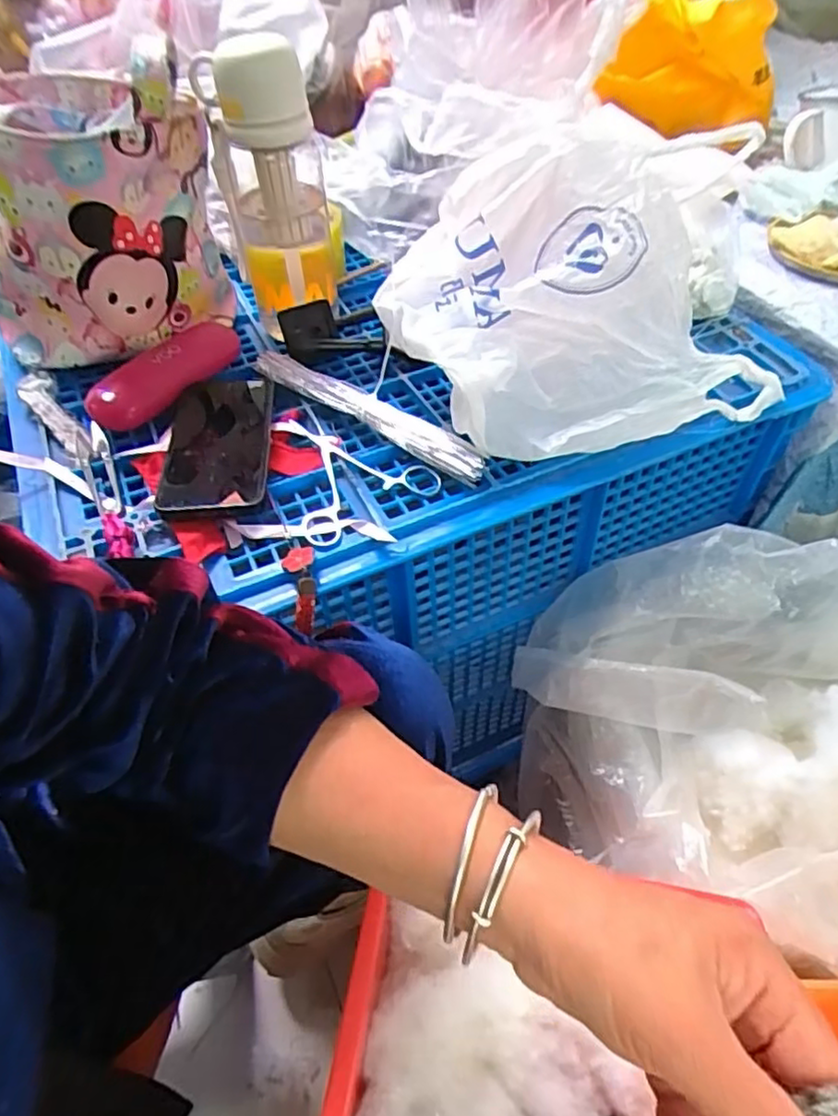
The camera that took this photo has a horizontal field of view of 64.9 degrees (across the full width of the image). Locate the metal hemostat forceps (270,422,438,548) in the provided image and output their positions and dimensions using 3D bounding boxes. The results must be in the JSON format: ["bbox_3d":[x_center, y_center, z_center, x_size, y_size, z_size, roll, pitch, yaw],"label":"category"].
[{"bbox_3d":[-0.063,-0.075,0.528,0.111,0.015,0.134,-28,55,-19],"label":"metal hemostat forceps"}]

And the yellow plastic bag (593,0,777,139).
[{"bbox_3d":[0.339,-0.615,0.818,0.206,0.148,0.109,24,56,20],"label":"yellow plastic bag"}]

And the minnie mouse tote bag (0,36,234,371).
[{"bbox_3d":[-0.285,-0.298,0.568,0.207,0.196,0.162,-25,55,-17],"label":"minnie mouse tote bag"}]

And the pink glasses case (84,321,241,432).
[{"bbox_3d":[-0.222,-0.161,0.580,0.050,0.031,0.148,32,59,25],"label":"pink glasses case"}]

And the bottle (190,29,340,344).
[{"bbox_3d":[-0.127,-0.314,0.580,0.092,0.240,0.111,-11,52,-6],"label":"bottle"}]

